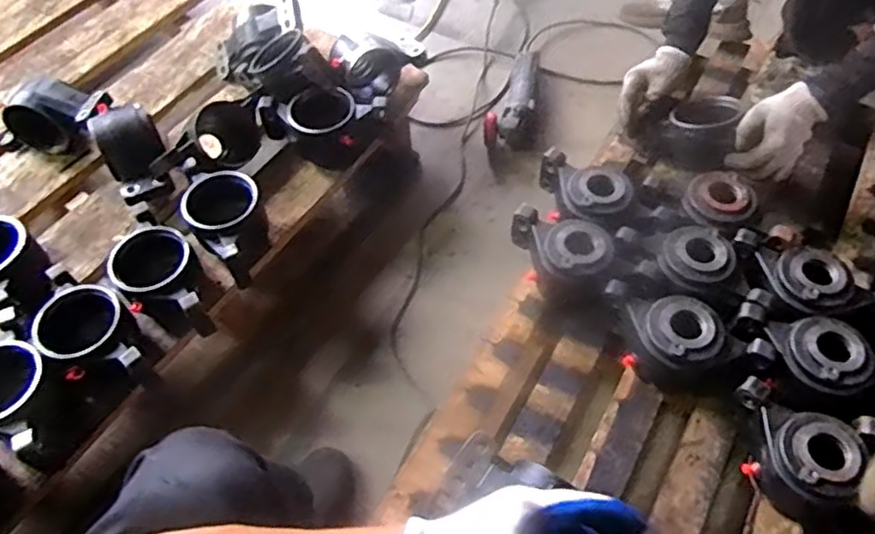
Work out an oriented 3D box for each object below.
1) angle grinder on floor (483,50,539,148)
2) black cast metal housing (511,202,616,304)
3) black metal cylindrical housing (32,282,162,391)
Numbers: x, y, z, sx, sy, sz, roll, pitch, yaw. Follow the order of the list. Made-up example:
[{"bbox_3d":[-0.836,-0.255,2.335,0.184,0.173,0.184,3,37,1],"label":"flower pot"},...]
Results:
[{"bbox_3d":[0.169,-0.370,1.385,0.095,0.064,0.283,9,55,11],"label":"angle grinder on floor"},{"bbox_3d":[0.192,-0.029,0.994,0.105,0.088,0.149,-18,57,-9],"label":"black cast metal housing"},{"bbox_3d":[-0.467,0.117,0.926,0.168,0.123,0.113,27,61,19],"label":"black metal cylindrical housing"}]

